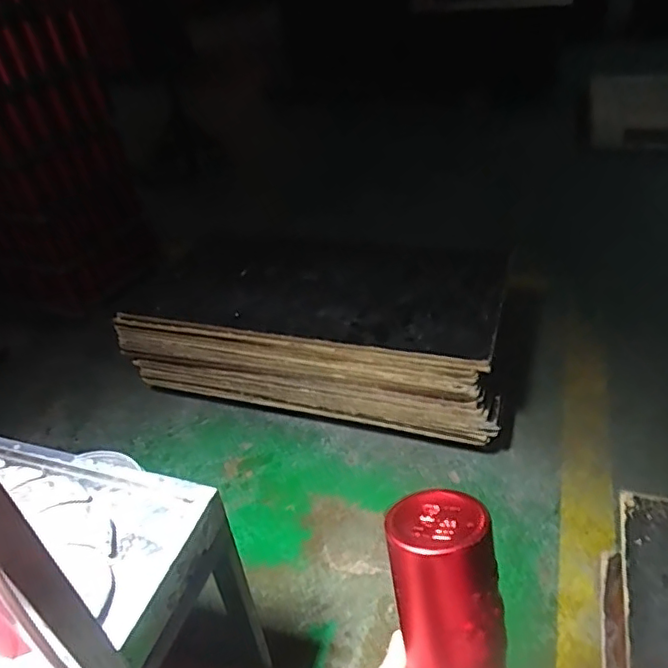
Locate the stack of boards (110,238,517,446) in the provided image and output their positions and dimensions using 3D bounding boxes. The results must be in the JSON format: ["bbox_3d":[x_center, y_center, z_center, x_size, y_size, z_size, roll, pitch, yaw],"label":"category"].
[{"bbox_3d":[-0.049,-0.042,1.947,1.313,0.368,0.564,10,41,16],"label":"stack of boards"}]

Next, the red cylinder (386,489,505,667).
[{"bbox_3d":[0.091,0.224,0.465,0.077,0.171,0.068,-9,11,-3],"label":"red cylinder"}]

